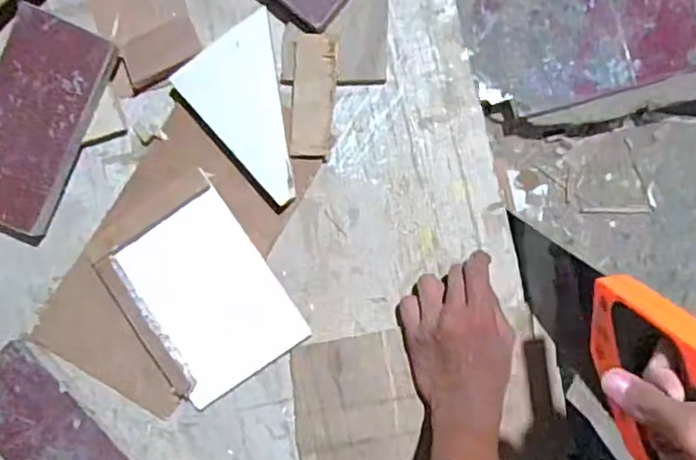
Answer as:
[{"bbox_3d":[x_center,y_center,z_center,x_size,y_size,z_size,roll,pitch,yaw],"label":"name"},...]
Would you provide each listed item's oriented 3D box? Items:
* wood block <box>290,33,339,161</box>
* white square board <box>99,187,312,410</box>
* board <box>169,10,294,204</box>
[{"bbox_3d":[-0.031,-0.123,0.568,0.039,0.012,0.115,3,90,5],"label":"wood block"},{"bbox_3d":[-0.135,0.065,0.574,0.130,0.022,0.166,-33,87,5],"label":"white square board"},{"bbox_3d":[-0.074,-0.109,0.553,0.100,0.019,0.147,-40,87,4],"label":"board"}]

